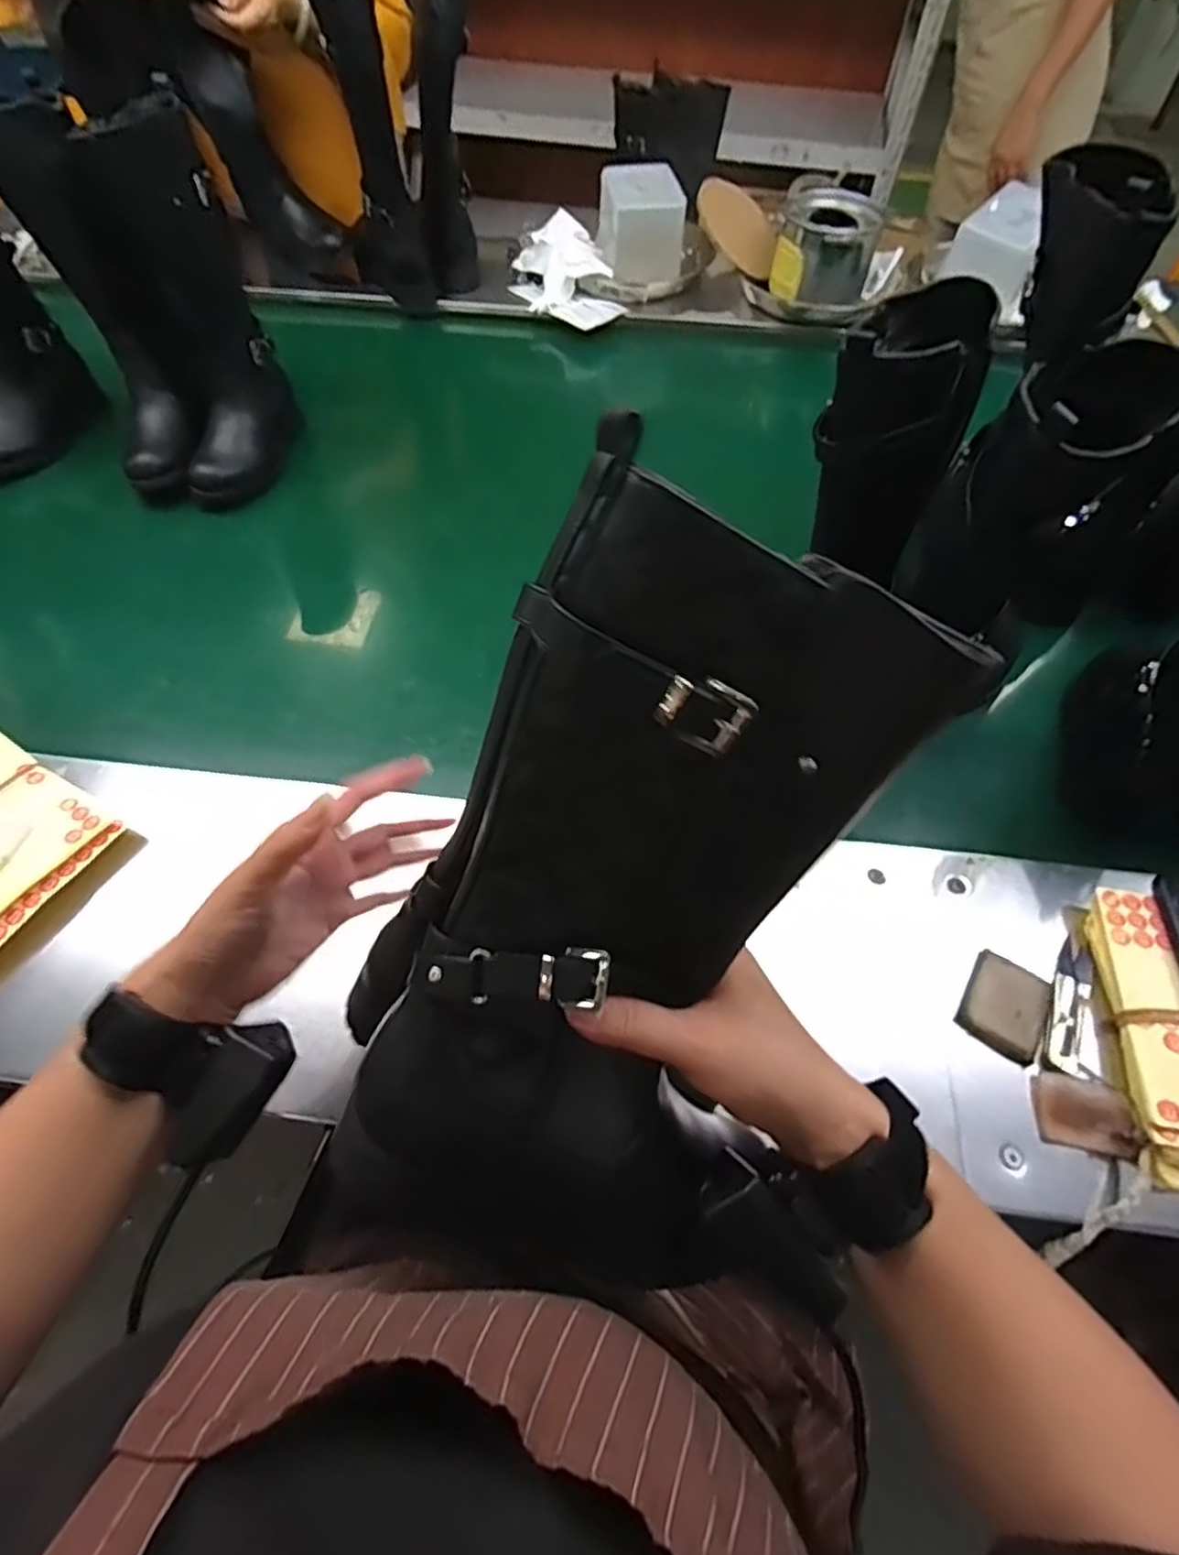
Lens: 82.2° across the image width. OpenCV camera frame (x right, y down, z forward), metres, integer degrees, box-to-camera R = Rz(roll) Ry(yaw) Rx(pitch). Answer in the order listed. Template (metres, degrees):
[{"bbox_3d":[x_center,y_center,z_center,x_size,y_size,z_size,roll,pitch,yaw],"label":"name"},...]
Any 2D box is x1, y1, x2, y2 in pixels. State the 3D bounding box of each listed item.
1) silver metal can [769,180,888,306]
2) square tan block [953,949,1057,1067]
[{"bbox_3d":[0.334,-0.754,0.963,0.143,0.092,0.145,13,59,7],"label":"silver metal can"},{"bbox_3d":[0.286,0.157,0.464,0.049,0.017,0.058,31,63,17],"label":"square tan block"}]

